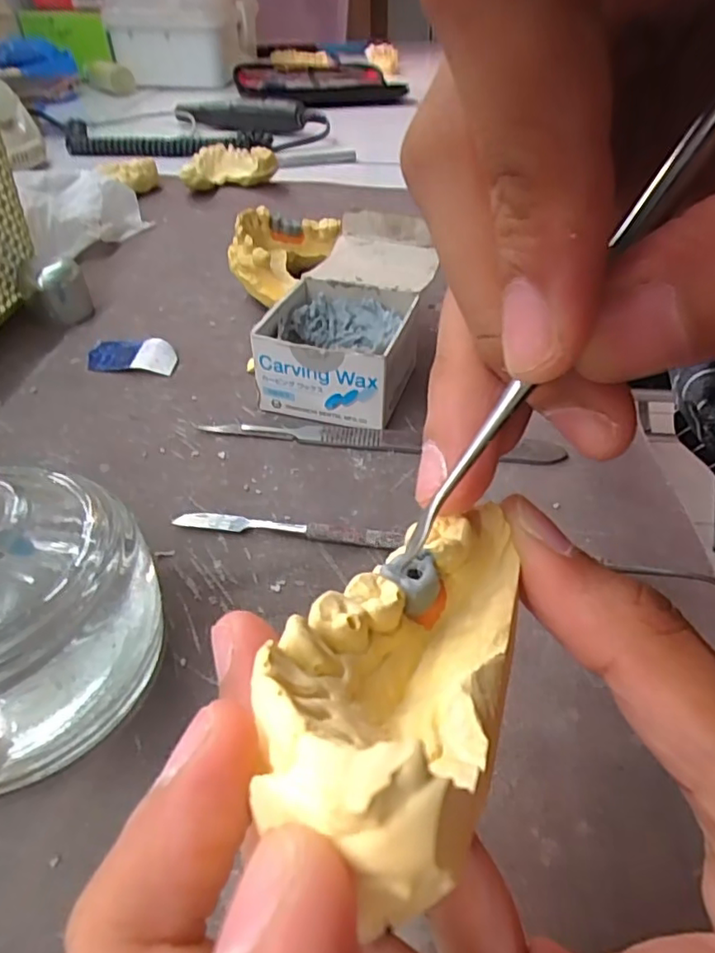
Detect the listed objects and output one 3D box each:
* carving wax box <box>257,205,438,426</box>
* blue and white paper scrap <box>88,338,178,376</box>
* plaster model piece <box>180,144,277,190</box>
[{"bbox_3d":[-0.001,-0.071,0.268,0.060,0.040,0.111,11,43,9],"label":"carving wax box"},{"bbox_3d":[-0.104,-0.056,0.274,0.041,0.008,0.021,7,42,4],"label":"blue and white paper scrap"},{"bbox_3d":[-0.102,-0.241,0.465,0.069,0.031,0.045,-9,43,-13],"label":"plaster model piece"}]

